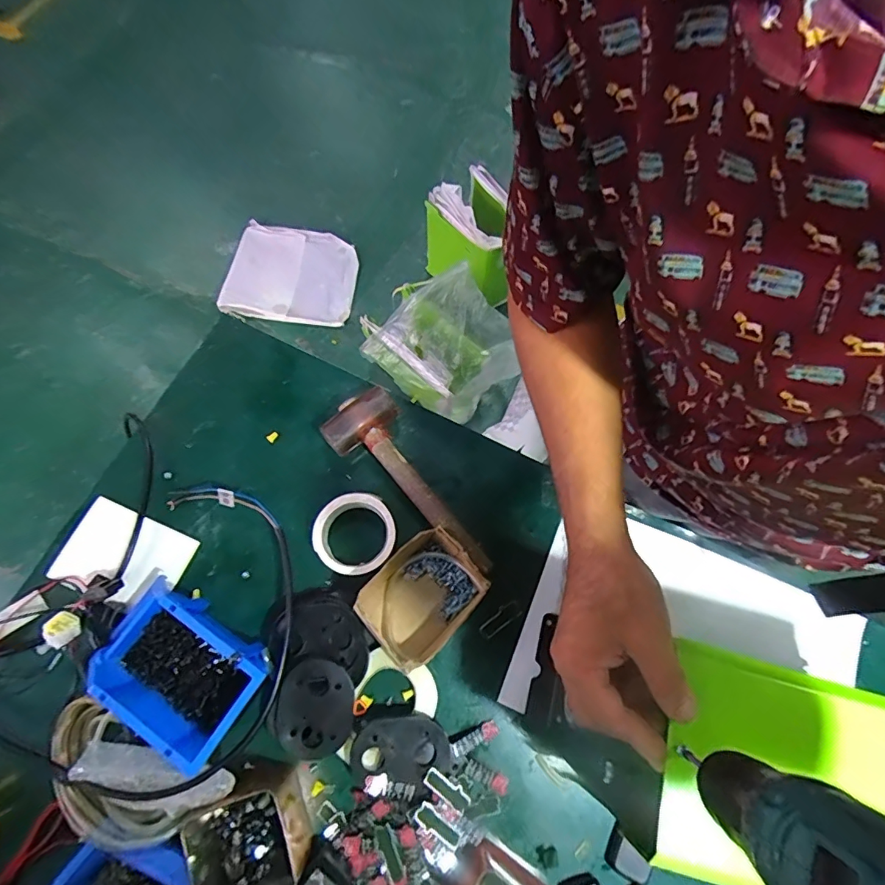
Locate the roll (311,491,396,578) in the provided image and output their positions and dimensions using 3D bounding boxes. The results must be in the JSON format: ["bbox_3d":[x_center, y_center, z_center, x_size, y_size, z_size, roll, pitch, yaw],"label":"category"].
[{"bbox_3d":[-0.107,0.113,0.594,0.097,0.036,0.096,0,73,-1],"label":"roll"}]

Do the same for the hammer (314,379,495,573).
[{"bbox_3d":[-0.036,0.052,0.613,0.093,0.051,0.270,-40,78,-12],"label":"hammer"}]

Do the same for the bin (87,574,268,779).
[{"bbox_3d":[-0.284,0.244,0.524,0.178,0.067,0.119,34,75,8],"label":"bin"}]

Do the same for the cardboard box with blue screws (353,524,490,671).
[{"bbox_3d":[-0.022,0.176,0.562,0.132,0.073,0.107,-41,78,-12],"label":"cardboard box with blue screws"}]

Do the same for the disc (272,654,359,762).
[{"bbox_3d":[-0.142,0.294,0.530,0.092,0.010,0.098,0,87,-7],"label":"disc"}]

